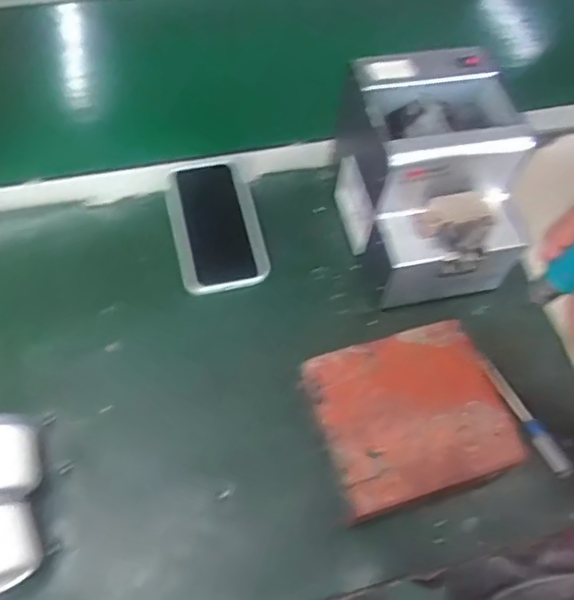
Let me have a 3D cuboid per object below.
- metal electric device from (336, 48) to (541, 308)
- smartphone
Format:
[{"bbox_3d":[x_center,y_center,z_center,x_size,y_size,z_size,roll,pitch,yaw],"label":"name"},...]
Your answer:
[{"bbox_3d":[0.132,-0.109,0.558,0.145,0.146,0.185,-2,60,-5],"label":"metal electric device"},{"bbox_3d":[-0.071,-0.076,0.595,0.080,0.014,0.142,-11,61,-10],"label":"smartphone"}]

